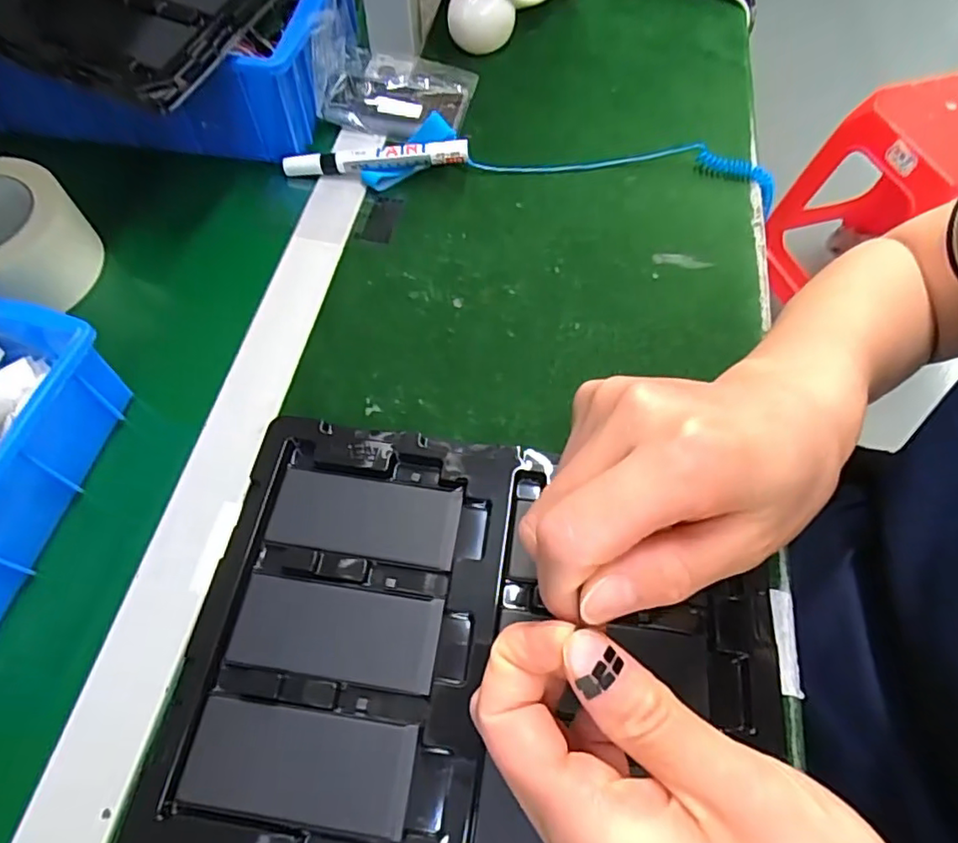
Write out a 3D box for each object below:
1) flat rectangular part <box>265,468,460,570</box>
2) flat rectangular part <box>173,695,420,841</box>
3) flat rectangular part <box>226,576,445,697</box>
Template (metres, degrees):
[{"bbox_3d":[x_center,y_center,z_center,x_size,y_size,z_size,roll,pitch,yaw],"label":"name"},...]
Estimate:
[{"bbox_3d":[-0.060,0.051,0.313,0.097,0.004,0.044,7,62,2],"label":"flat rectangular part"},{"bbox_3d":[-0.079,0.151,0.258,0.098,0.004,0.042,8,62,2],"label":"flat rectangular part"},{"bbox_3d":[-0.069,0.102,0.285,0.097,0.004,0.044,8,62,2],"label":"flat rectangular part"}]

